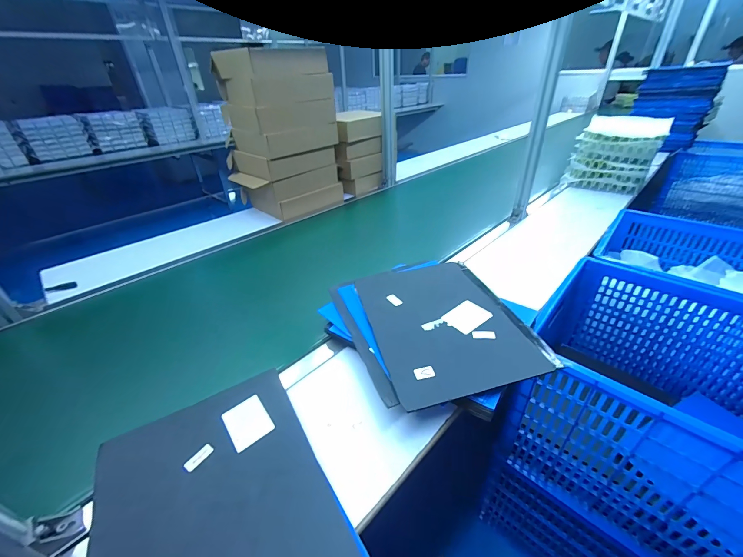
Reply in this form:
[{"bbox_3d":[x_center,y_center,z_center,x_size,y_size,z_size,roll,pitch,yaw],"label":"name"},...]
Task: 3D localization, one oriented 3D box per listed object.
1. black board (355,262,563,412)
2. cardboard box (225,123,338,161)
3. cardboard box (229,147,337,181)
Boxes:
[{"bbox_3d":[0.133,0.075,0.624,0.261,0.012,0.347,-12,35,-8],"label":"black board"},{"bbox_3d":[-0.358,-0.571,1.287,0.273,0.087,0.328,22,42,34],"label":"cardboard box"},{"bbox_3d":[-0.373,-0.504,1.319,0.289,0.085,0.340,26,44,38],"label":"cardboard box"}]

